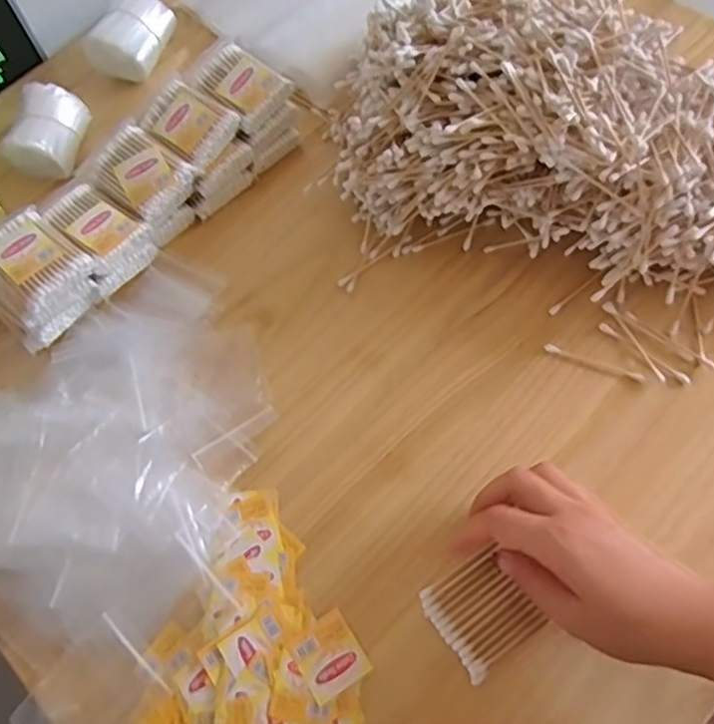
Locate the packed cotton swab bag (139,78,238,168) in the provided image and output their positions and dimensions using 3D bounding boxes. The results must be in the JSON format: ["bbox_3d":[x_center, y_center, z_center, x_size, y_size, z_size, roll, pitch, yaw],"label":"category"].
[{"bbox_3d":[-0.139,-0.197,0.544,0.079,0.012,0.057,37,80,13],"label":"packed cotton swab bag"}]

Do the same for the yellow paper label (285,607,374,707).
[{"bbox_3d":[-0.018,0.185,0.420,0.040,0.004,0.043,-33,66,-10],"label":"yellow paper label"}]

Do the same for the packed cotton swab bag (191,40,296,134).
[{"bbox_3d":[-0.098,-0.235,0.563,0.074,0.016,0.056,42,80,15],"label":"packed cotton swab bag"}]

